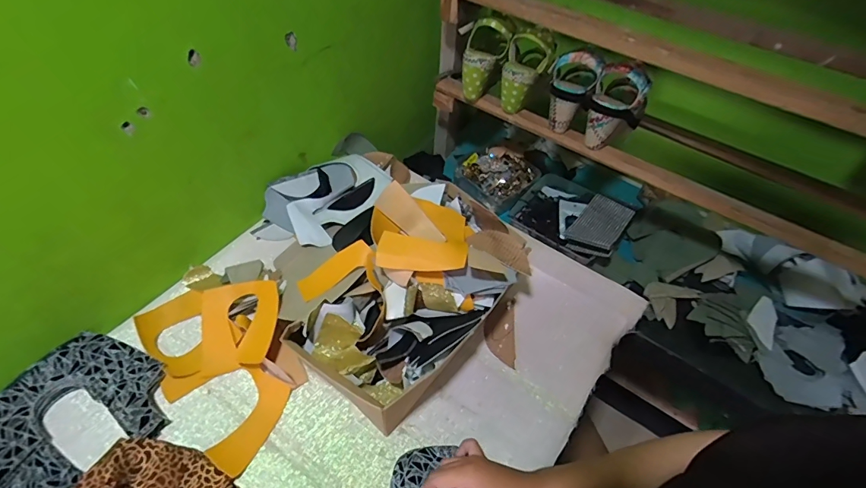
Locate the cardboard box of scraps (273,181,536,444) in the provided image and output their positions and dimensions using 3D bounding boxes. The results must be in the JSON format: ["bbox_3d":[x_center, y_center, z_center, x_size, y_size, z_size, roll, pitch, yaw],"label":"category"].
[{"bbox_3d":[-0.020,0.068,0.600,0.197,0.158,0.341,33,55,21],"label":"cardboard box of scraps"}]

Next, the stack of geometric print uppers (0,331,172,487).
[{"bbox_3d":[-0.447,0.206,0.528,0.193,0.027,0.175,-33,62,-27],"label":"stack of geometric print uppers"}]

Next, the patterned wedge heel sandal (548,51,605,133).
[{"bbox_3d":[0.240,-0.268,0.744,0.079,0.128,0.075,21,52,12],"label":"patterned wedge heel sandal"}]

